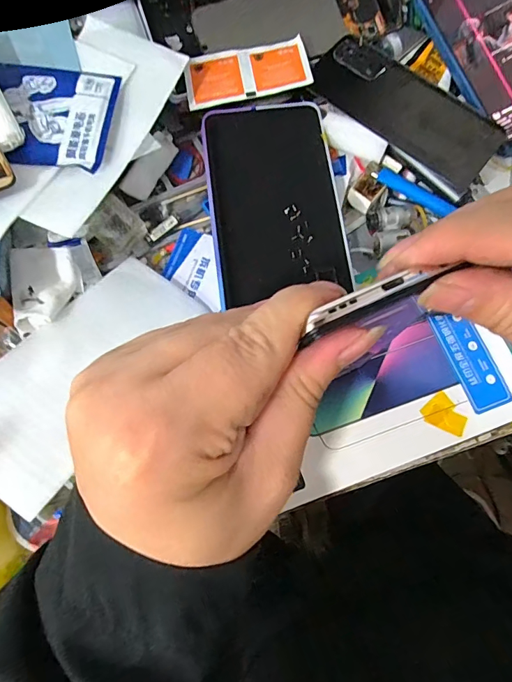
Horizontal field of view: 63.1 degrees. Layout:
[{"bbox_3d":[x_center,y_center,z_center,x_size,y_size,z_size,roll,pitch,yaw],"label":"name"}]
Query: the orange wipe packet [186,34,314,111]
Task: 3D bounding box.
[{"bbox_3d":[-0.007,-0.218,0.339,0.098,0.004,0.047,-10,78,3],"label":"orange wipe packet"}]

